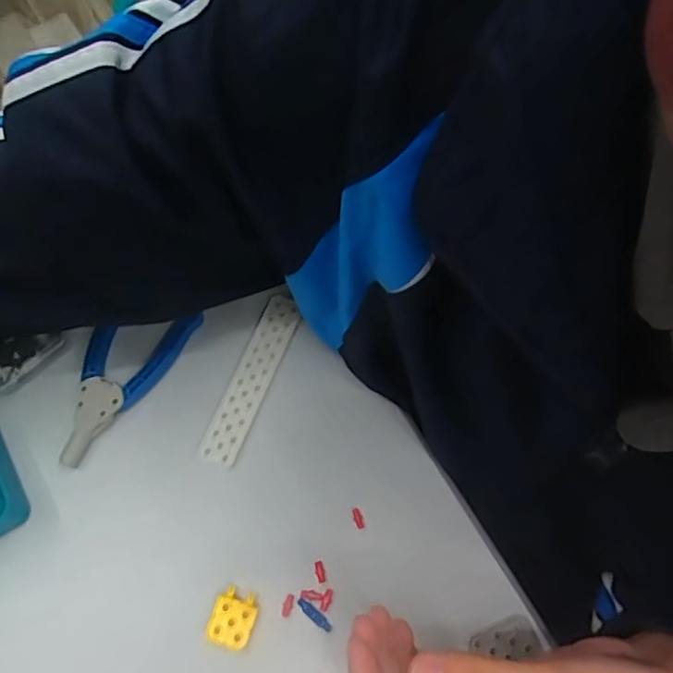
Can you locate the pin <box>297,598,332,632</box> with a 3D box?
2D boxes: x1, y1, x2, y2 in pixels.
[{"bbox_3d":[-0.013,0.163,0.348,0.006,0.004,0.025,-42,73,-14],"label":"pin"}]

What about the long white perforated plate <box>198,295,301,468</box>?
[{"bbox_3d":[-0.058,0.027,0.407,0.028,0.004,0.122,21,70,9],"label":"long white perforated plate"}]

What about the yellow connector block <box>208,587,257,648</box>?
[{"bbox_3d":[-0.060,0.164,0.346,0.025,0.004,0.029,17,69,8],"label":"yellow connector block"}]

